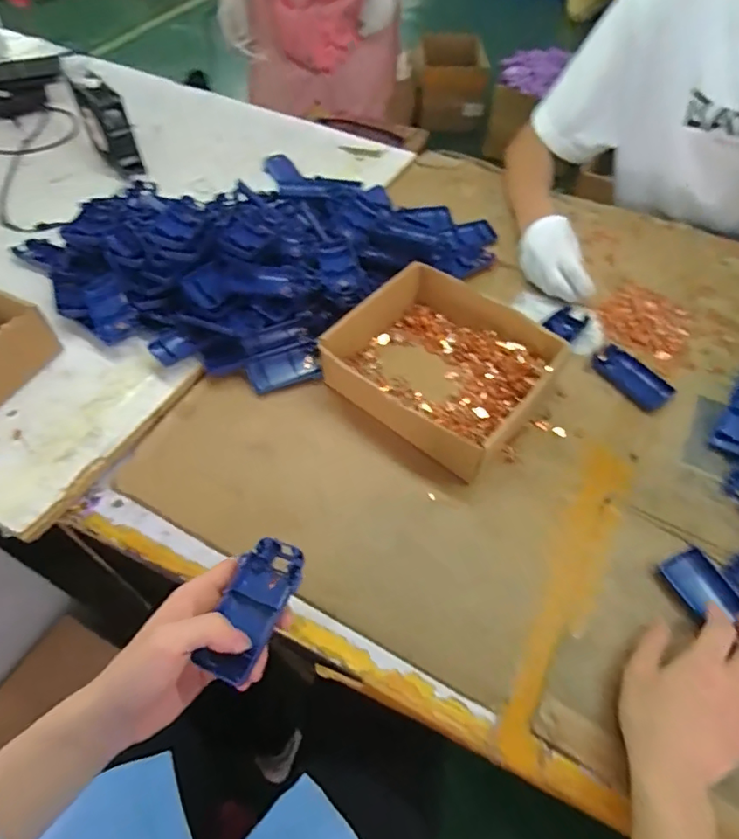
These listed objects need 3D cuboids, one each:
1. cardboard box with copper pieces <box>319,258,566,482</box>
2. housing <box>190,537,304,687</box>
[{"bbox_3d":[0.086,-0.067,0.602,0.215,0.057,0.204,37,62,23],"label":"cardboard box with copper pieces"},{"bbox_3d":[-0.080,0.128,0.369,0.047,0.018,0.095,18,58,10],"label":"housing"}]

